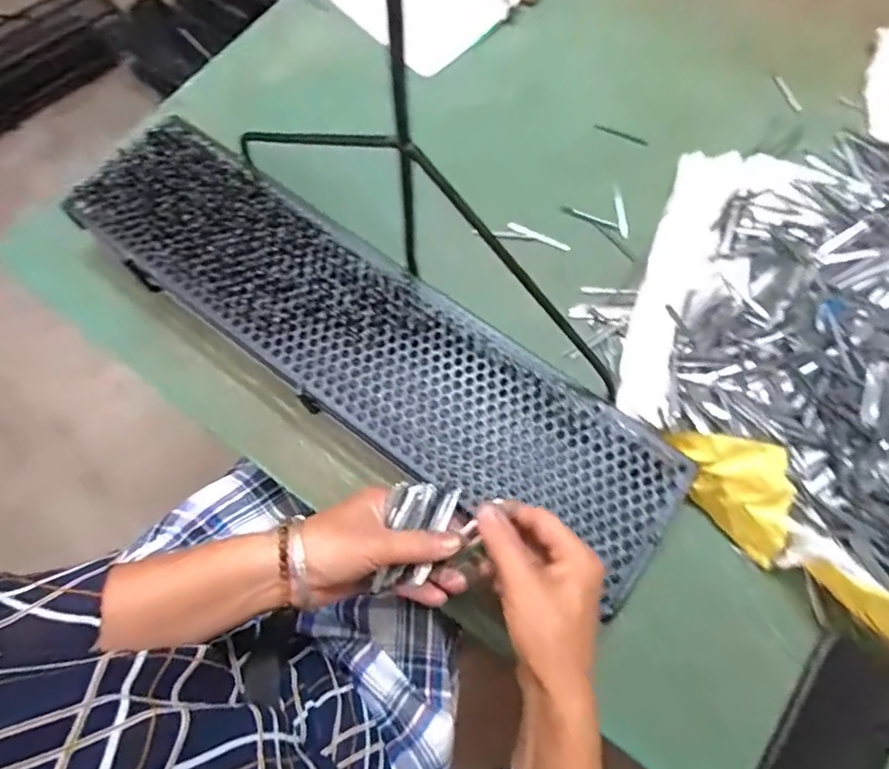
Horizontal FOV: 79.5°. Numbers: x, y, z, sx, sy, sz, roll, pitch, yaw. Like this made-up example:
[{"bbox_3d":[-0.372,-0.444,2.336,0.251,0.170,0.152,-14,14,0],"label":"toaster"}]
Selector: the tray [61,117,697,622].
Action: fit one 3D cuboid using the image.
[{"bbox_3d":[-0.071,-0.044,0.461,0.580,0.028,0.149,35,75,11],"label":"tray"}]

